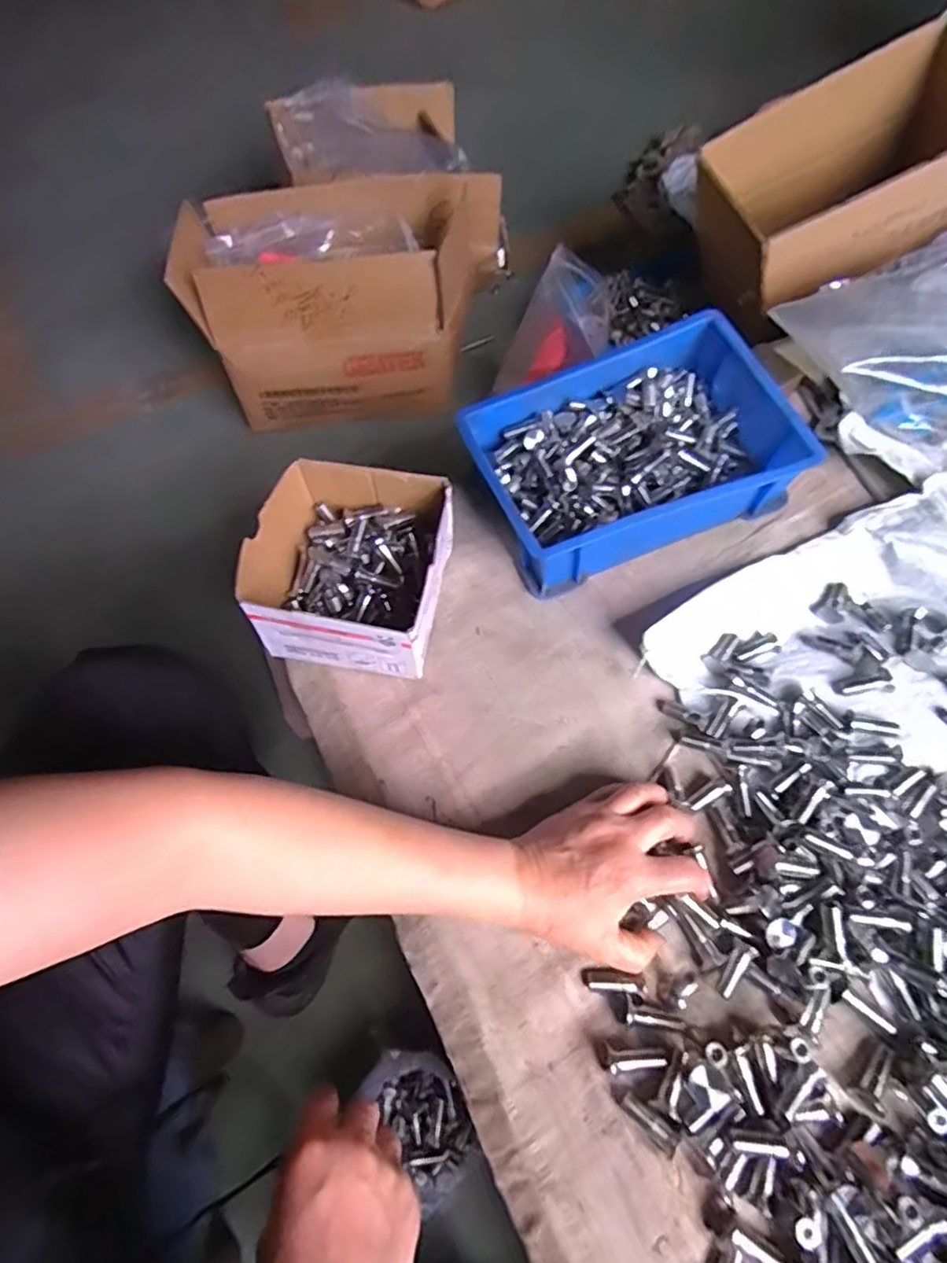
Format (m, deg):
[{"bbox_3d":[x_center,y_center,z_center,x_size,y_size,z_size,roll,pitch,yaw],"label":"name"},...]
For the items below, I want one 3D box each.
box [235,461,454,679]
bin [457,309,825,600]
[{"bbox_3d":[-0.094,-0.052,0.512,0.142,0.084,0.150,11,63,9],"label":"box"},{"bbox_3d":[0.136,-0.150,0.550,0.250,0.089,0.168,-18,62,-7],"label":"bin"}]

